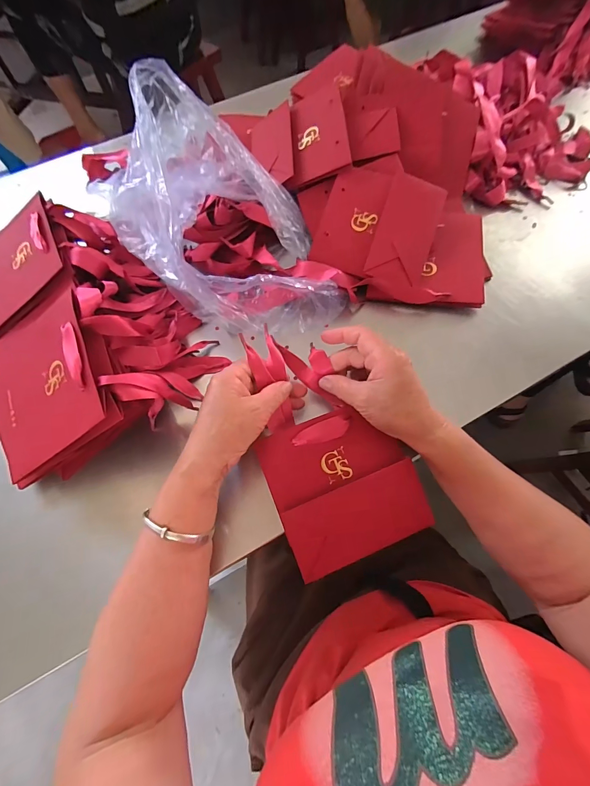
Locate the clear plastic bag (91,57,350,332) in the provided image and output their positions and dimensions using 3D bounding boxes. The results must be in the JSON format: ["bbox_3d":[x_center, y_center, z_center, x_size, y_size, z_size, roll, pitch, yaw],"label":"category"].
[{"bbox_3d":[-0.066,-0.194,0.384,0.271,0.155,0.195,22,70,11],"label":"clear plastic bag"}]

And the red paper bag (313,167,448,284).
[{"bbox_3d":[0.104,-0.210,0.425,0.137,0.014,0.140,17,84,5],"label":"red paper bag"}]

